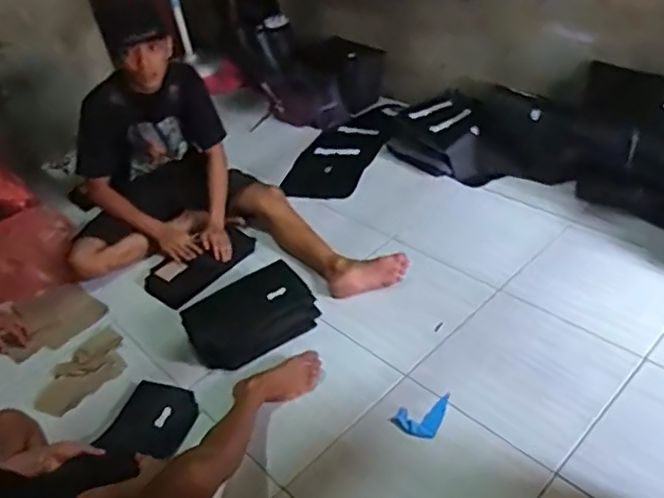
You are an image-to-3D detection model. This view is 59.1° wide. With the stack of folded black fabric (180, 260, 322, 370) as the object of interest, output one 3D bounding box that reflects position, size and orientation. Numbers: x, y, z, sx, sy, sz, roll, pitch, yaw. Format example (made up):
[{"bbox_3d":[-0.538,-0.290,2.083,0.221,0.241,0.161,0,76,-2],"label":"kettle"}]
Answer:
[{"bbox_3d":[-0.220,0.174,1.575,0.331,0.125,0.197,-23,40,-18],"label":"stack of folded black fabric"}]

